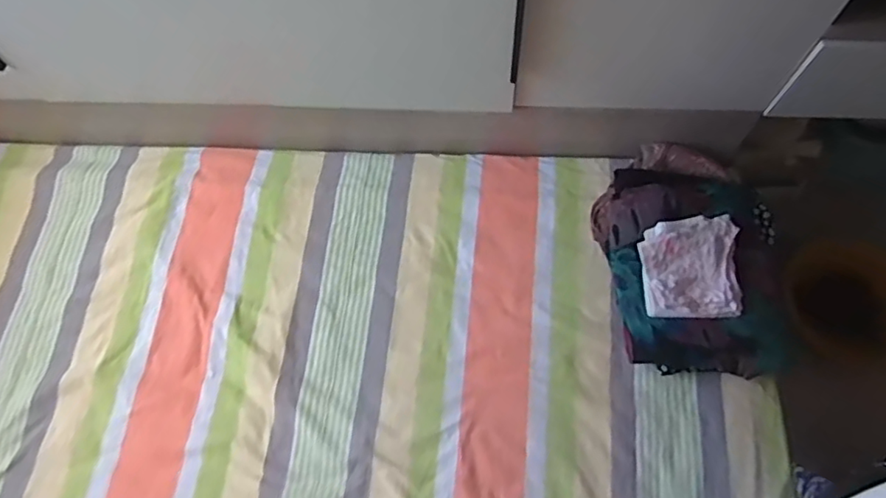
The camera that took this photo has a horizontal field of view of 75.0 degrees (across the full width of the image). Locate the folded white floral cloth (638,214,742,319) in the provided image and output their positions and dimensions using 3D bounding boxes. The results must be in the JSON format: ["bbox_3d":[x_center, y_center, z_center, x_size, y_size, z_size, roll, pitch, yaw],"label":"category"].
[{"bbox_3d":[0.418,0.027,0.962,0.173,0.036,0.174,-3,68,2],"label":"folded white floral cloth"}]

